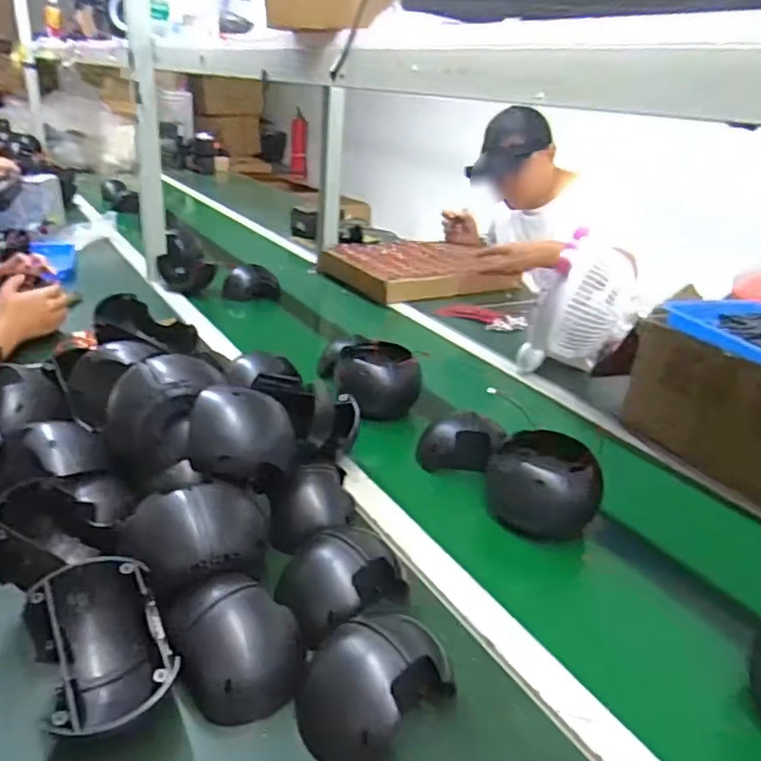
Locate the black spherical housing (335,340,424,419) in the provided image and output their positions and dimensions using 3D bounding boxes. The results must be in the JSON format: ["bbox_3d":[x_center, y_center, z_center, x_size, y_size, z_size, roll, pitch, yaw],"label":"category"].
[{"bbox_3d":[-0.002,0.008,0.955,0.129,0.105,0.093,6,25,1],"label":"black spherical housing"}]

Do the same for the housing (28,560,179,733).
[{"bbox_3d":[-0.210,0.200,0.468,0.090,0.069,0.137,-11,29,-30],"label":"housing"}]

